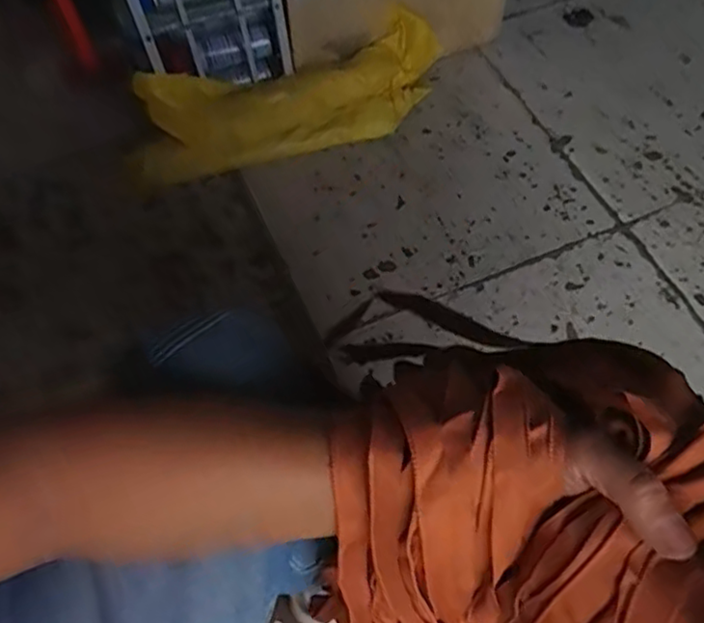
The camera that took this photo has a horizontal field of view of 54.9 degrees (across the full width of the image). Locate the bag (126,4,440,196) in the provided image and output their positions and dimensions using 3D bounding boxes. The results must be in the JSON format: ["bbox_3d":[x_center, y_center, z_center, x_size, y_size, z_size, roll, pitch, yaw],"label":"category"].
[{"bbox_3d":[-0.100,-0.332,1.117,0.547,0.180,0.119,-22,61,-11],"label":"bag"}]

